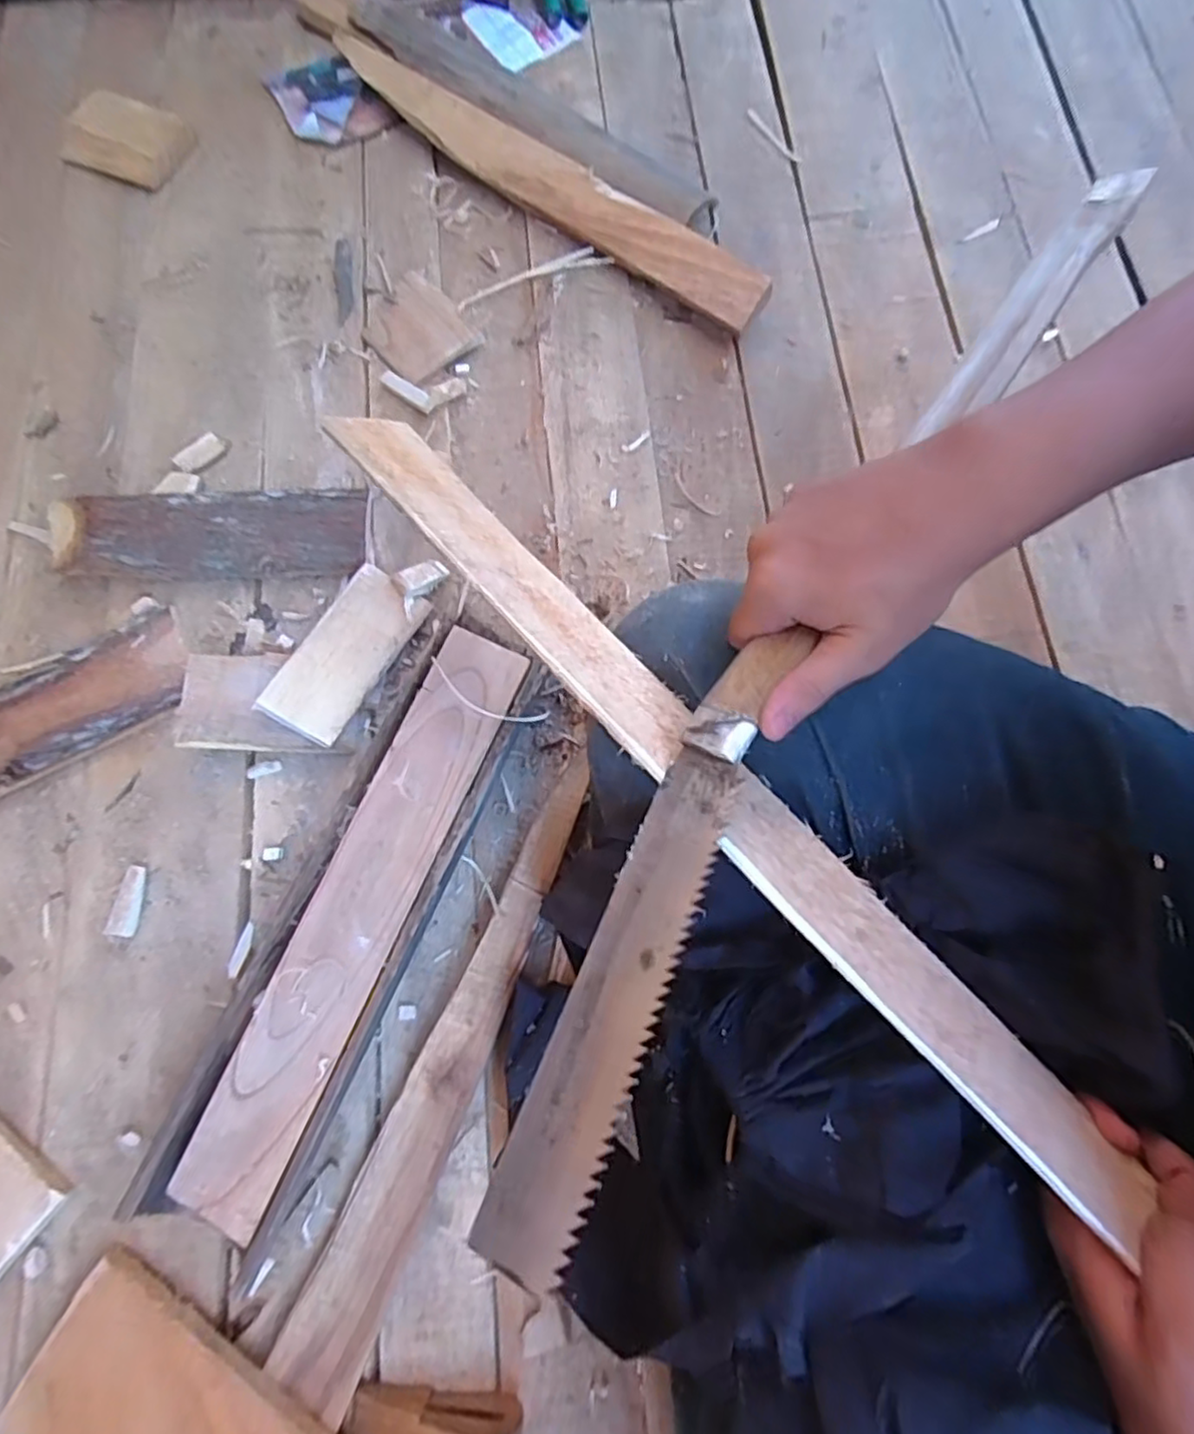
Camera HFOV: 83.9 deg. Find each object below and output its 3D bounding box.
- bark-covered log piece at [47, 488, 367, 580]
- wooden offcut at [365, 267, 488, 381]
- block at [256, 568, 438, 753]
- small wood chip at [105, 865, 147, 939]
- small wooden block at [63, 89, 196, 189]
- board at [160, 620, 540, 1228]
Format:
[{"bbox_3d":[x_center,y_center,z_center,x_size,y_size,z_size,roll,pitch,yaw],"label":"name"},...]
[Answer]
[{"bbox_3d":[-0.315,-0.149,0.549,0.249,0.033,0.071,-2,73,0],"label":"bark-covered log piece"},{"bbox_3d":[-0.167,-0.360,0.615,0.082,0.011,0.102,-40,77,-10],"label":"wooden offcut"},{"bbox_3d":[-0.190,-0.048,0.505,0.058,0.010,0.137,34,69,-10],"label":"block"},{"bbox_3d":[-0.332,0.131,0.474,0.016,0.011,0.047,8,74,3],"label":"small wood chip"},{"bbox_3d":[-0.489,-0.601,0.688,0.138,0.023,0.086,25,75,8],"label":"small wooden block"},{"bbox_3d":[-0.150,0.117,0.424,0.060,0.021,0.374,23,75,7],"label":"board"}]

